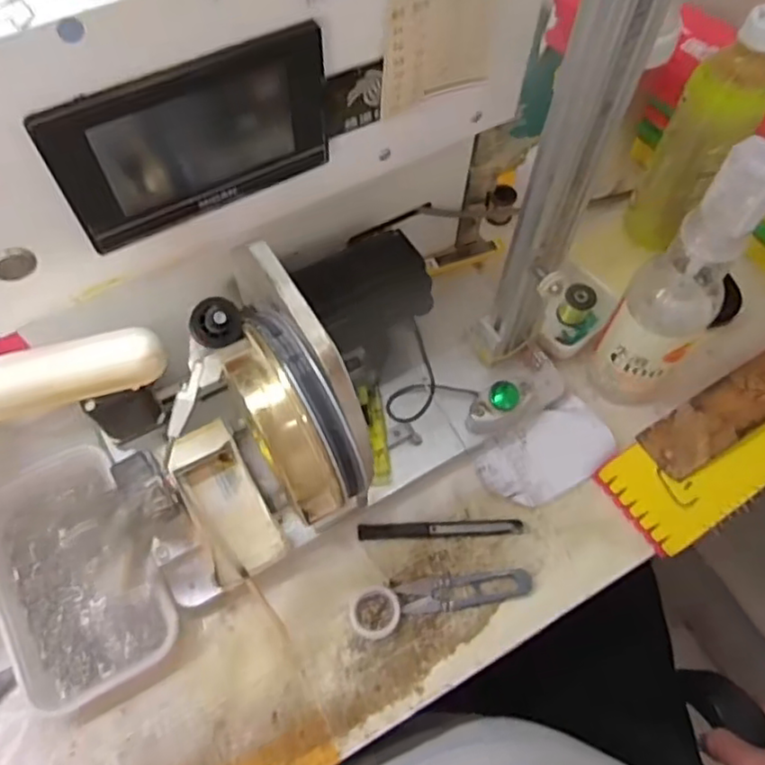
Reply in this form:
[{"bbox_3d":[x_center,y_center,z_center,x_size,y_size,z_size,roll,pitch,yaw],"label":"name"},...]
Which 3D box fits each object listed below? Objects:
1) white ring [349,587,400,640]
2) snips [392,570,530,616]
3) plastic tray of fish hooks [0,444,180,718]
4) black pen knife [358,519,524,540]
[{"bbox_3d":[-0.005,0.161,0.454,0.034,0.009,0.034,1,62,-2],"label":"white ring"},{"bbox_3d":[0.058,0.150,0.468,0.097,0.011,0.025,-5,63,-5],"label":"snips"},{"bbox_3d":[-0.221,0.127,0.459,0.106,0.034,0.179,-27,66,-15],"label":"plastic tray of fish hooks"},{"bbox_3d":[0.044,0.111,0.491,0.122,0.005,0.011,-1,62,-3],"label":"black pen knife"}]

